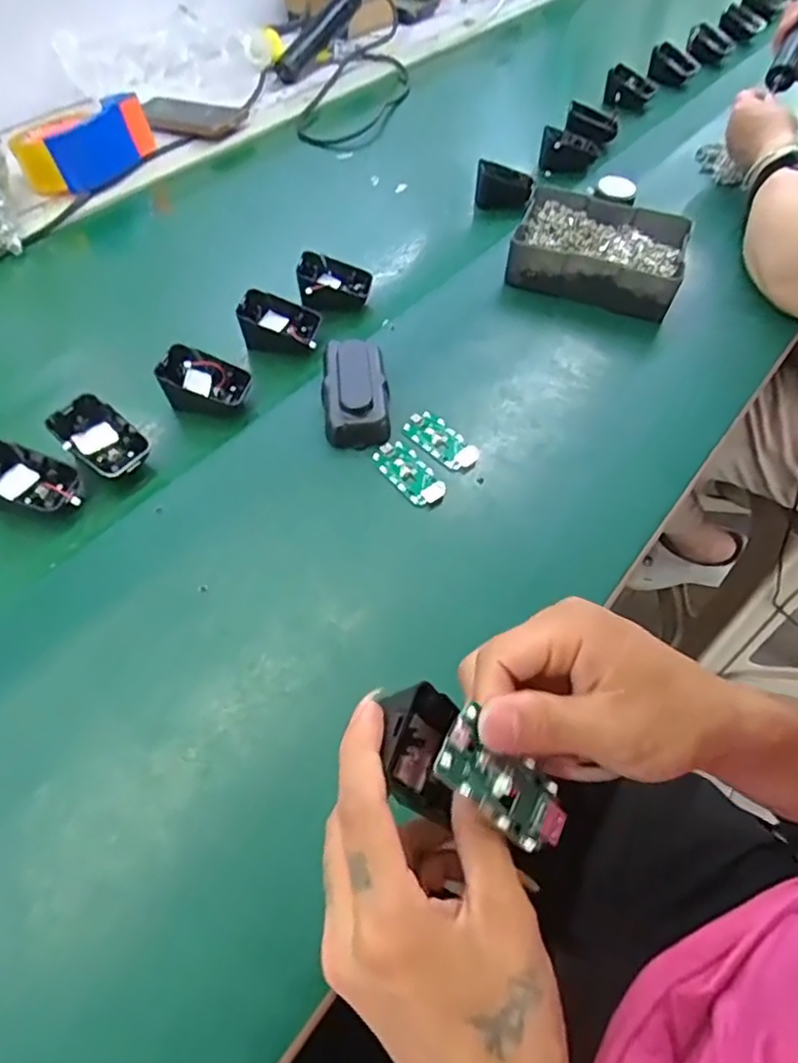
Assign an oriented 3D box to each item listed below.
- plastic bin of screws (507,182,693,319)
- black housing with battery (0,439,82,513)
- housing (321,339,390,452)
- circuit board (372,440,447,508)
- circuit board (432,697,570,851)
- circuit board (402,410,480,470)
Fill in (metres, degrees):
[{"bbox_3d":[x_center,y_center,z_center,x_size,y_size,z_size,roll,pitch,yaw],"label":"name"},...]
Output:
[{"bbox_3d":[0.194,-0.271,0.608,0.156,0.047,0.120,18,55,13],"label":"plastic bin of screws"},{"bbox_3d":[-0.264,-0.037,0.444,0.066,0.037,0.047,7,54,6],"label":"black housing with battery"},{"bbox_3d":[-0.035,-0.113,0.496,0.049,0.026,0.106,-3,53,-2],"label":"housing"},{"bbox_3d":[0.008,-0.044,0.466,0.030,0.006,0.063,-30,59,-20],"label":"circuit board"},{"bbox_3d":[0.041,0.097,0.243,0.062,0.006,0.029,42,56,-17],"label":"circuit board"},{"bbox_3d":[0.032,-0.070,0.488,0.032,0.008,0.063,-37,61,-24],"label":"circuit board"}]

